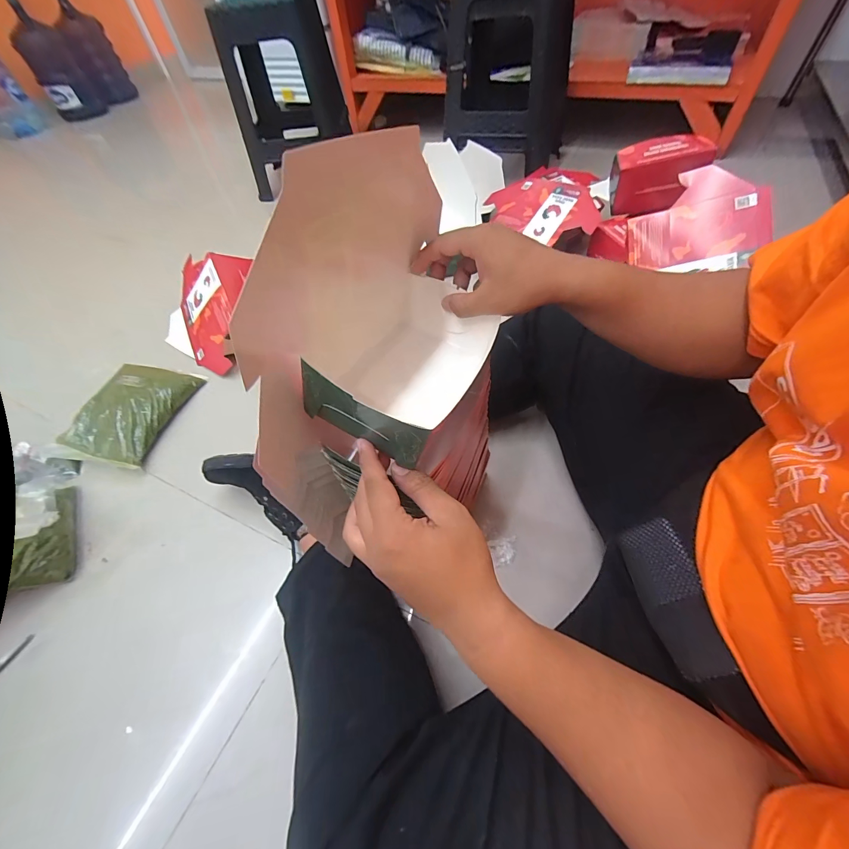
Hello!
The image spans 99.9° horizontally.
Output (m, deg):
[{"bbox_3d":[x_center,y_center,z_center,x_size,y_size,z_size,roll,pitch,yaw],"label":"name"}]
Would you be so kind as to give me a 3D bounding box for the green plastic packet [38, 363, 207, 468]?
[{"bbox_3d":[-0.591,-0.025,0.717,0.172,0.054,0.236,6,55,9],"label":"green plastic packet"}]

